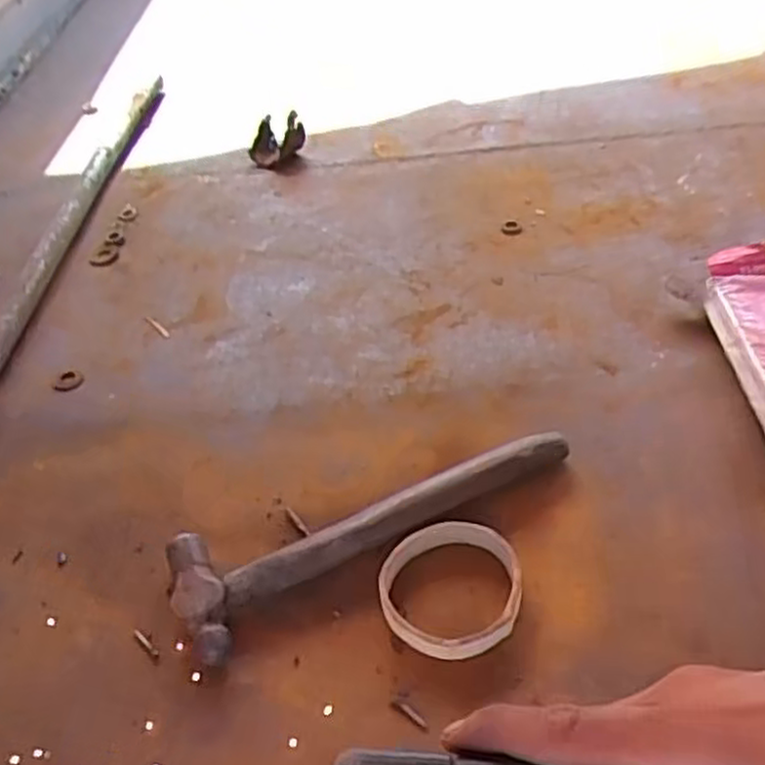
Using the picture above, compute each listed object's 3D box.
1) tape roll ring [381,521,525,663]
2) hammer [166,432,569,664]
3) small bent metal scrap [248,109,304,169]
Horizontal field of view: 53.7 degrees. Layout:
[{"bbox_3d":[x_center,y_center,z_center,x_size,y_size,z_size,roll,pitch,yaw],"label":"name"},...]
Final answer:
[{"bbox_3d":[0.043,0.127,0.480,0.086,0.022,0.085,-3,43,3],"label":"tape roll ring"},{"bbox_3d":[-0.007,0.088,0.524,0.278,0.024,0.080,-24,46,-20],"label":"hammer"},{"bbox_3d":[-0.127,-0.292,0.904,0.067,0.054,0.034,-13,43,-9],"label":"small bent metal scrap"}]

